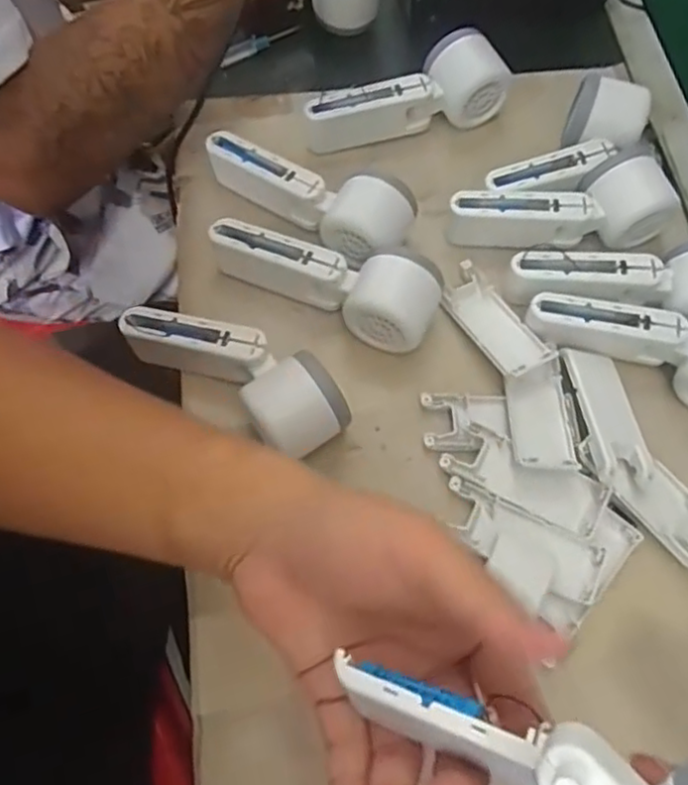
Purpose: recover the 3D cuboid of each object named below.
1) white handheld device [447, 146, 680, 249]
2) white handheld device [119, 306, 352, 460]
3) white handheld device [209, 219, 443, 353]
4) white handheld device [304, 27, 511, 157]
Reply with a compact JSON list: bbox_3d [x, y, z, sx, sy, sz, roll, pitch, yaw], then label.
[{"bbox_3d":[0.158,-0.134,0.473,0.158,0.052,0.051,-7,67,-5],"label":"white handheld device"},{"bbox_3d":[-0.073,-0.015,0.436,0.163,0.051,0.061,34,70,12],"label":"white handheld device"},{"bbox_3d":[-0.013,-0.085,0.464,0.164,0.056,0.060,23,68,8],"label":"white handheld device"},{"bbox_3d":[0.049,-0.239,0.528,0.156,0.058,0.054,-21,69,-10],"label":"white handheld device"}]

